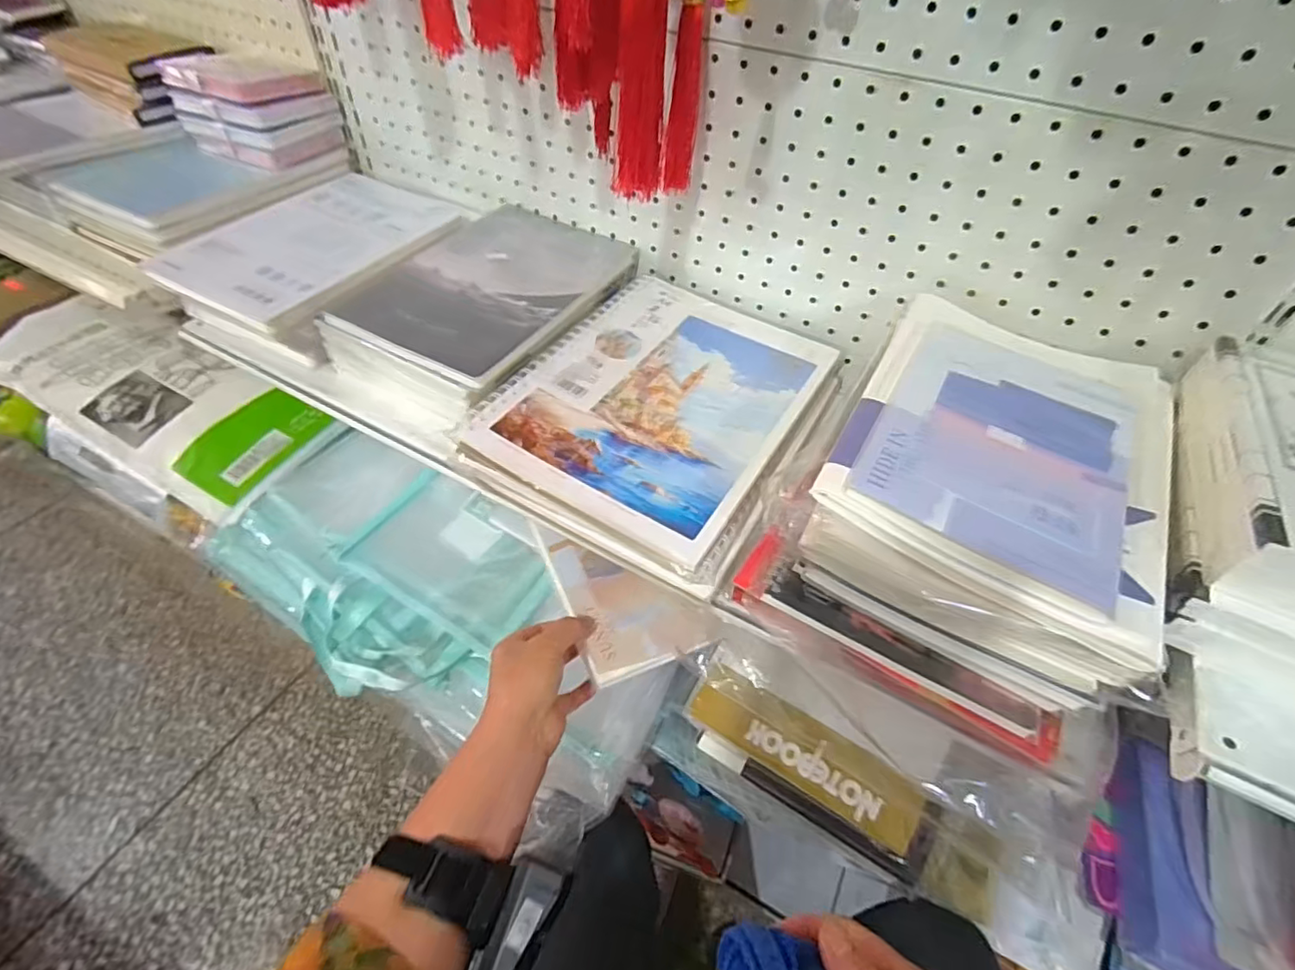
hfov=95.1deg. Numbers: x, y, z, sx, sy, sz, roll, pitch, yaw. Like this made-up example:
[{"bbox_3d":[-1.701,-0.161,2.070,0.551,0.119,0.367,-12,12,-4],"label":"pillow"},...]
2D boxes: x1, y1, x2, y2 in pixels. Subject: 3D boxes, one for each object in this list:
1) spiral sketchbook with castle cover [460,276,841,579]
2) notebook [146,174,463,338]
[{"bbox_3d":[0.016,-0.078,0.515,0.219,0.026,0.286,26,52,18],"label":"spiral sketchbook with castle cover"},{"bbox_3d":[-0.335,-0.249,0.605,0.195,0.013,0.264,20,50,13],"label":"notebook"}]

